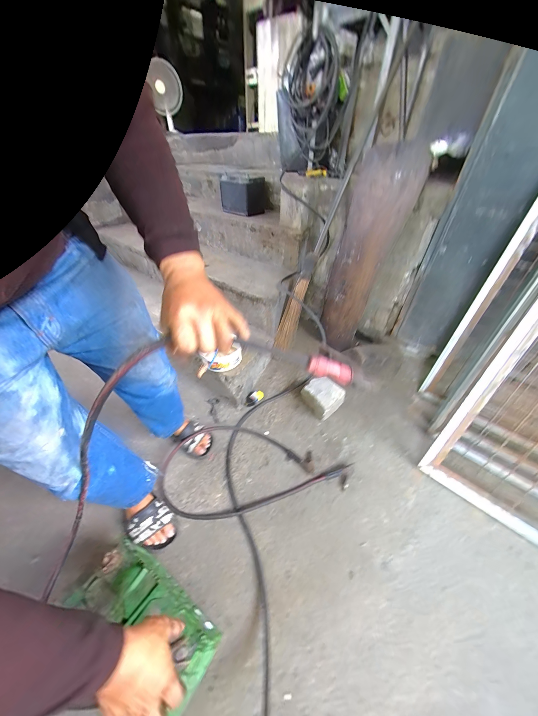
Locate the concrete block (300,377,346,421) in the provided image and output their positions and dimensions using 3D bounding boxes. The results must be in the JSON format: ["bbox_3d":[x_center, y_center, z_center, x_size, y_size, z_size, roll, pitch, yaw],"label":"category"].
[{"bbox_3d":[0.237,0.179,1.099,0.146,0.117,0.159,-31,48,-27],"label":"concrete block"}]

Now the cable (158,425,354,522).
[{"bbox_3d":[-0.050,0.402,0.909,0.700,0.067,0.334,-5,52,-5],"label":"cable"}]

